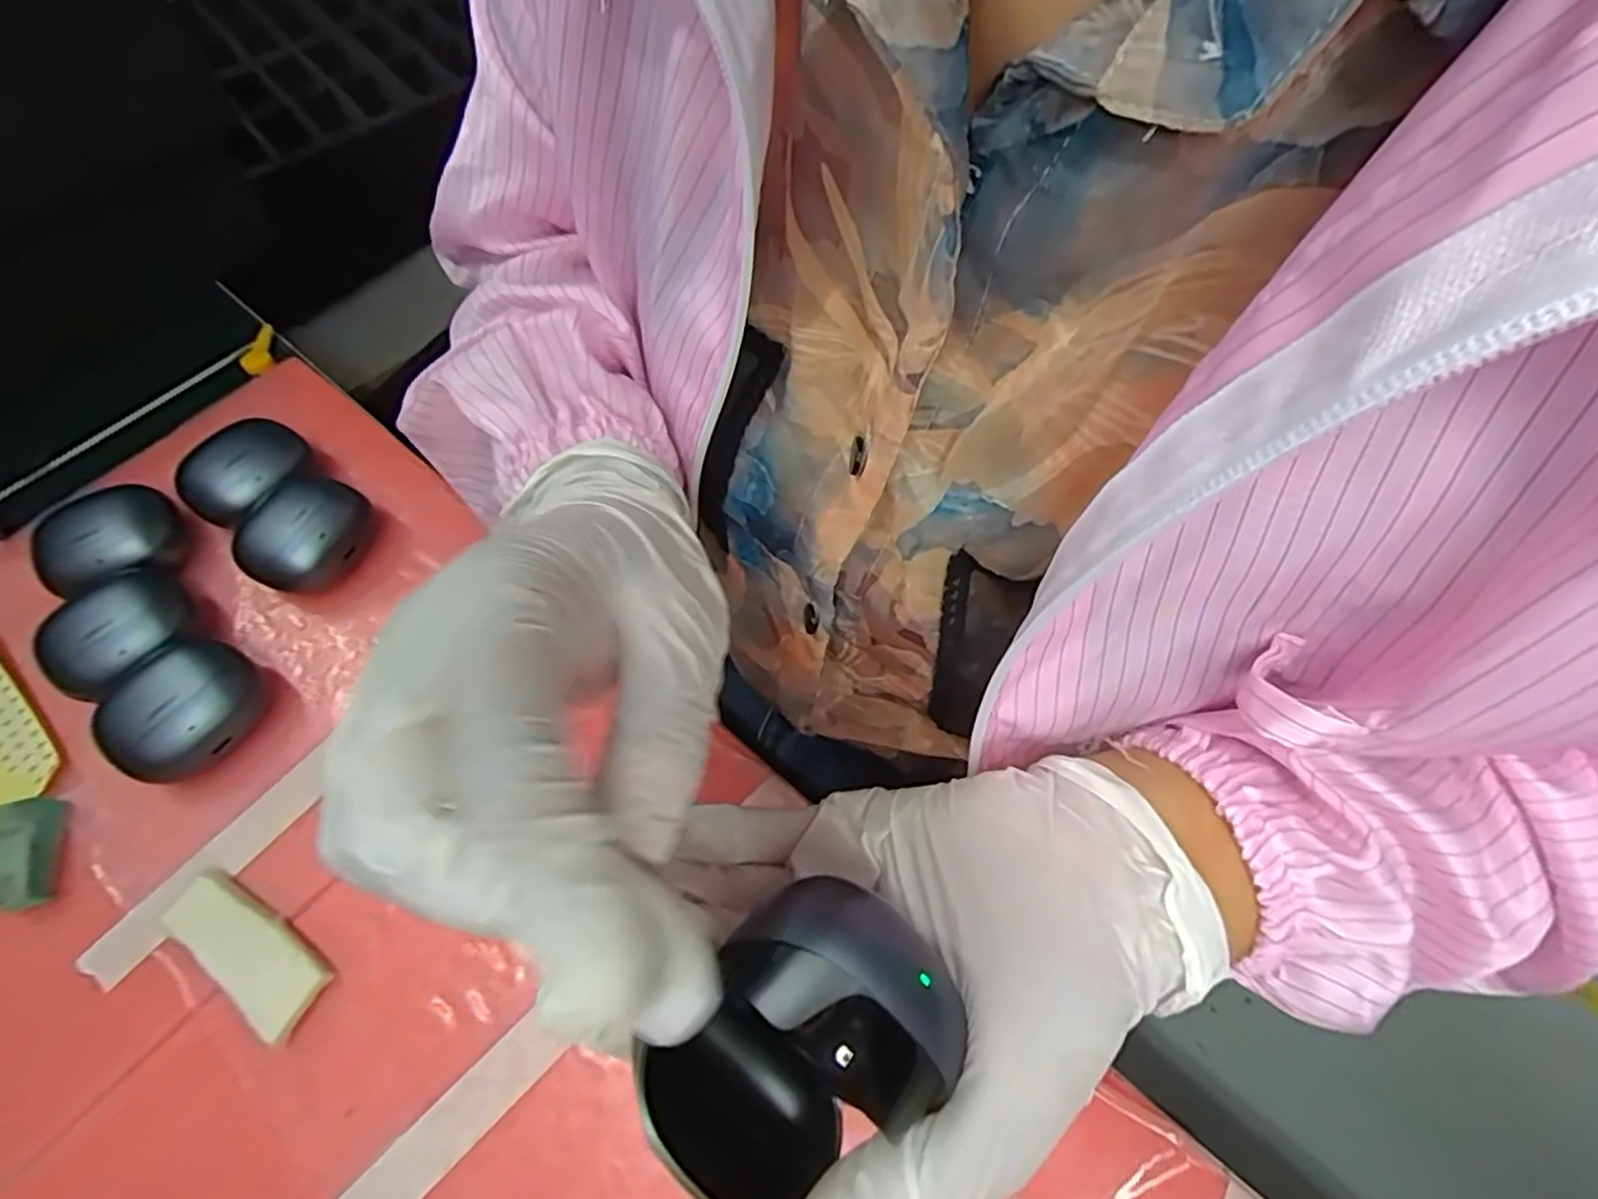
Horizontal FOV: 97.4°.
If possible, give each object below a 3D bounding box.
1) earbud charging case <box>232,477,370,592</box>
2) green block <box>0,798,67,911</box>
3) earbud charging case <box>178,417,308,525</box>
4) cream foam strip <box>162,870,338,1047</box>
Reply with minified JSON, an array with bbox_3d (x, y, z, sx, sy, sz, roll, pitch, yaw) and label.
[{"bbox_3d":[-0.229,-0.029,0.326,0.044,0.032,0.054,34,67,15],"label":"earbud charging case"},{"bbox_3d":[-0.295,0.096,0.267,0.015,0.017,0.040,-18,65,-10],"label":"green block"},{"bbox_3d":[-0.265,-0.060,0.341,0.041,0.031,0.055,29,66,14],"label":"earbud charging case"},{"bbox_3d":[-0.203,0.128,0.259,0.068,0.011,0.026,33,67,15],"label":"cream foam strip"}]

